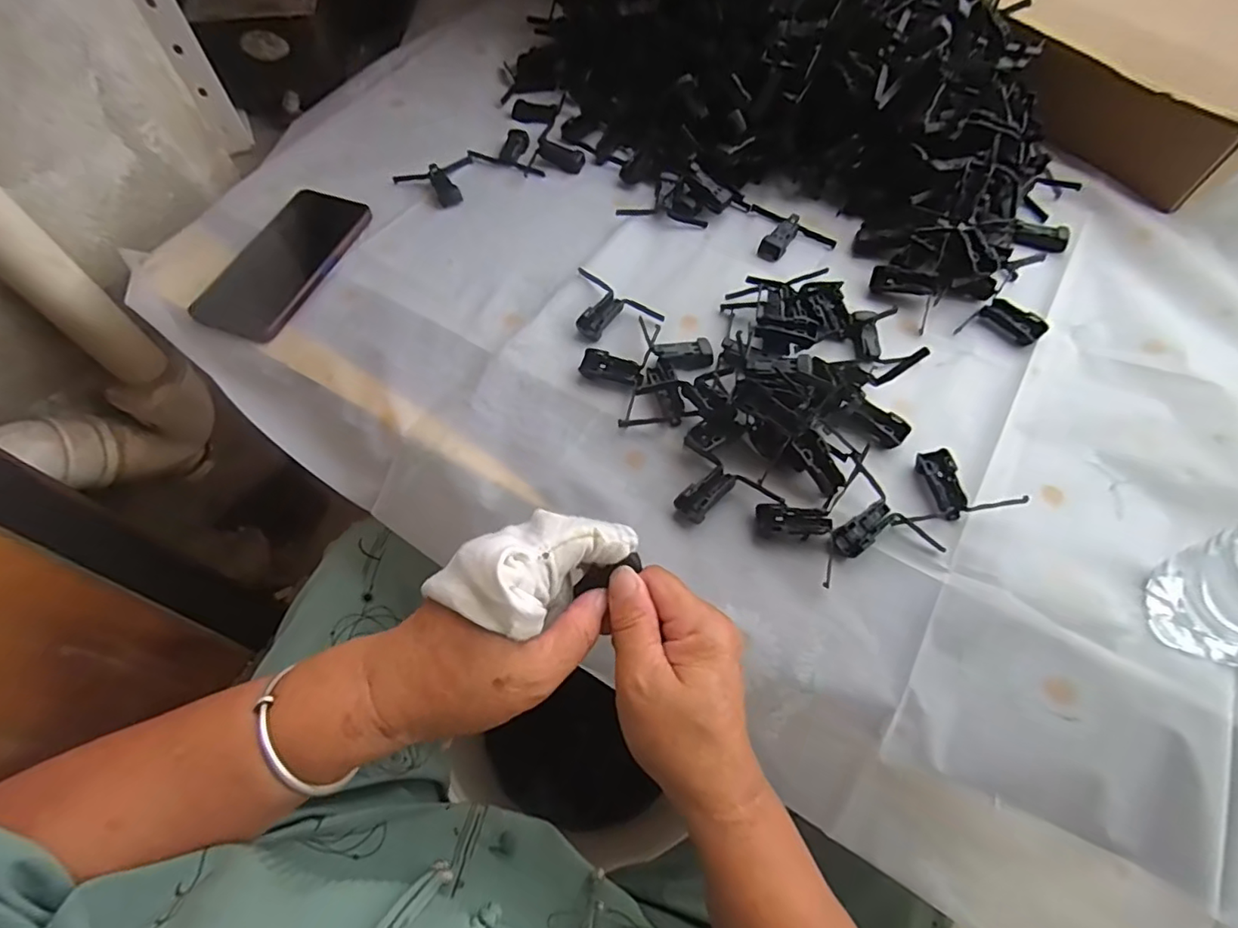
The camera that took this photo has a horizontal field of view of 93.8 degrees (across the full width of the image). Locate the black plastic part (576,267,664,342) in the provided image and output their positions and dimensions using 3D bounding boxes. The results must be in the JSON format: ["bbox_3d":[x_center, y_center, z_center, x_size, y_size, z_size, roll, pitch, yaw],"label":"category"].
[{"bbox_3d":[-0.012,-0.123,0.473,0.079,0.009,0.052,35,67,14],"label":"black plastic part"}]

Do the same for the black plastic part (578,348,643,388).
[{"bbox_3d":[-0.005,-0.074,0.449,0.049,0.012,0.019,18,64,6],"label":"black plastic part"}]

